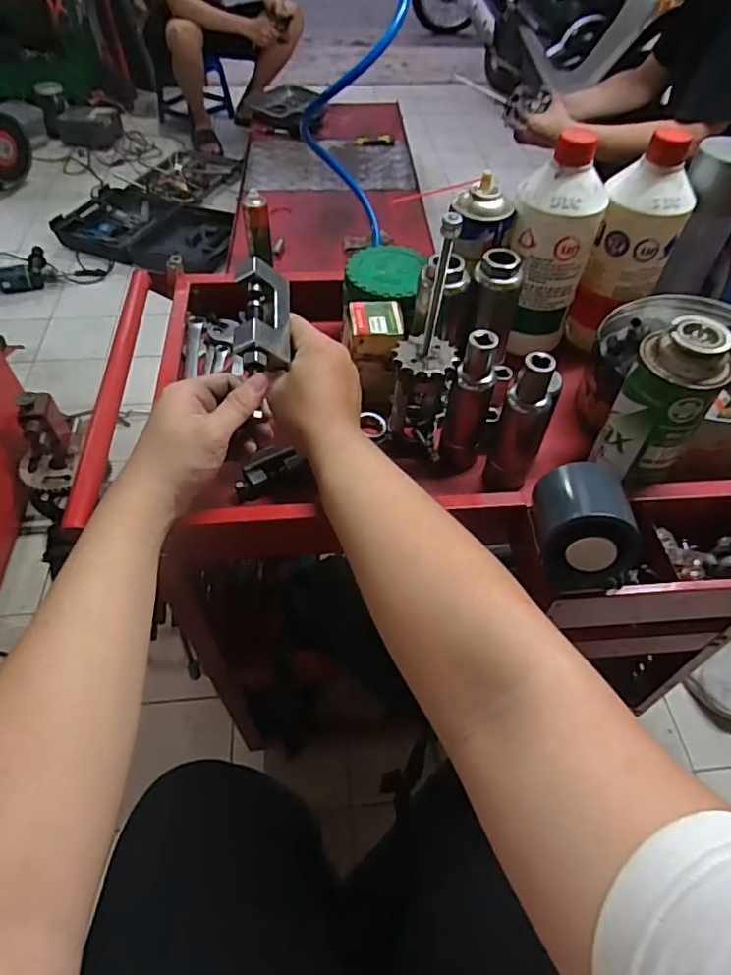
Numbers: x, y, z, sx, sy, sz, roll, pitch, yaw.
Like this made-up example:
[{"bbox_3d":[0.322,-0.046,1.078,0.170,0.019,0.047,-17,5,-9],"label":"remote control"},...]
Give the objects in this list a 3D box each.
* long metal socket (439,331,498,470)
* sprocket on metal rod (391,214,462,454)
[{"bbox_3d":[0.093,-0.072,0.520,0.036,0.135,0.031,12,52,8],"label":"long metal socket"},{"bbox_3d":[0.054,-0.123,0.501,0.055,0.219,0.062,13,52,8],"label":"sprocket on metal rod"}]

